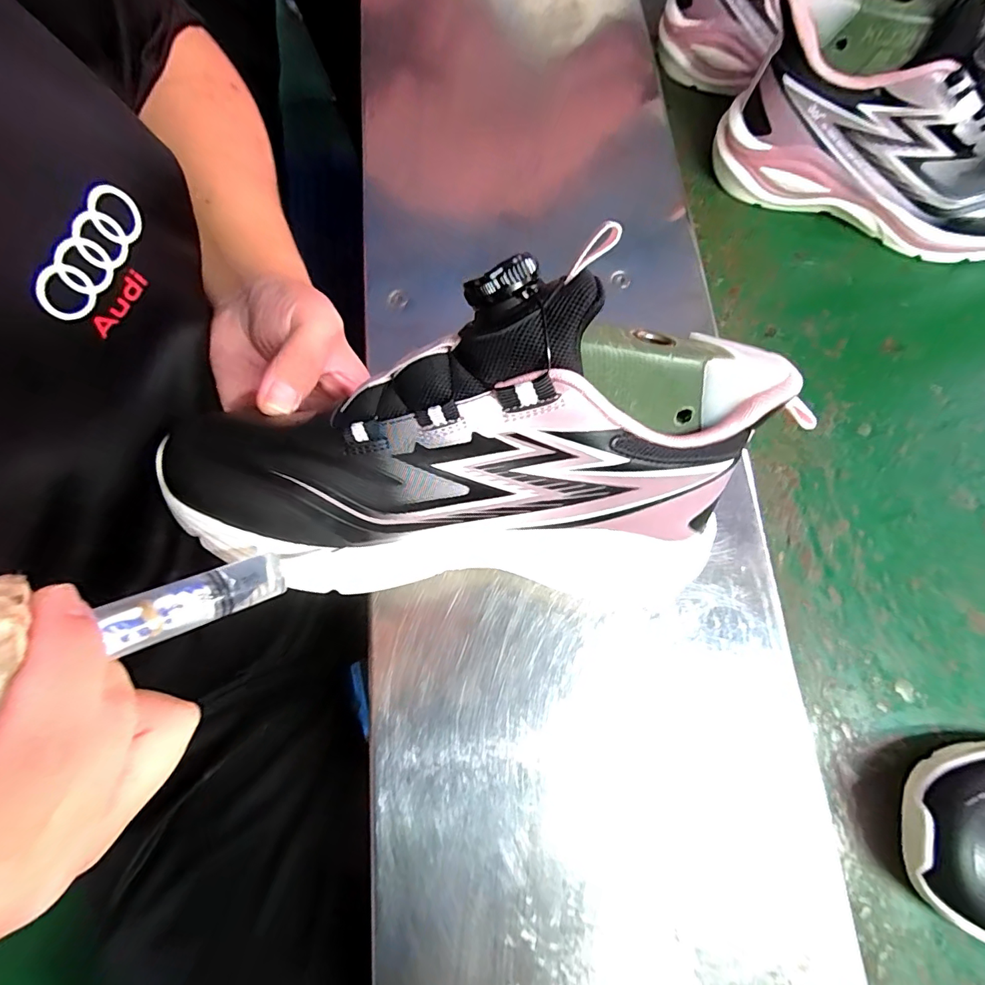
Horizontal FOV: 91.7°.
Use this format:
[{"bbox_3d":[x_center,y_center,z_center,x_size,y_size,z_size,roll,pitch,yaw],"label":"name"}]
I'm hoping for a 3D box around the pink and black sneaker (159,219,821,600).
[{"bbox_3d":[-0.010,-0.031,0.213,0.239,0.142,0.080,7,28,-9],"label":"pink and black sneaker"}]

